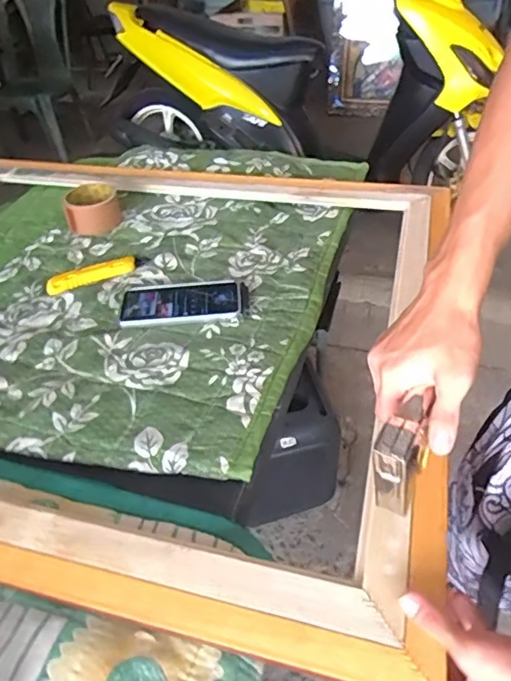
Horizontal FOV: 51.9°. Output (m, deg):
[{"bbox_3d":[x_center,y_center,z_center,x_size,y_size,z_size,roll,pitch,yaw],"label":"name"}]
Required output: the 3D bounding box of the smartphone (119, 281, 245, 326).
[{"bbox_3d":[-0.095,-0.053,0.699,0.163,0.013,0.085,-7,43,-1],"label":"smartphone"}]

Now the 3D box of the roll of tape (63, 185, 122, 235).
[{"bbox_3d":[-0.271,-0.223,0.881,0.083,0.052,0.090,-11,42,-7],"label":"roll of tape"}]

